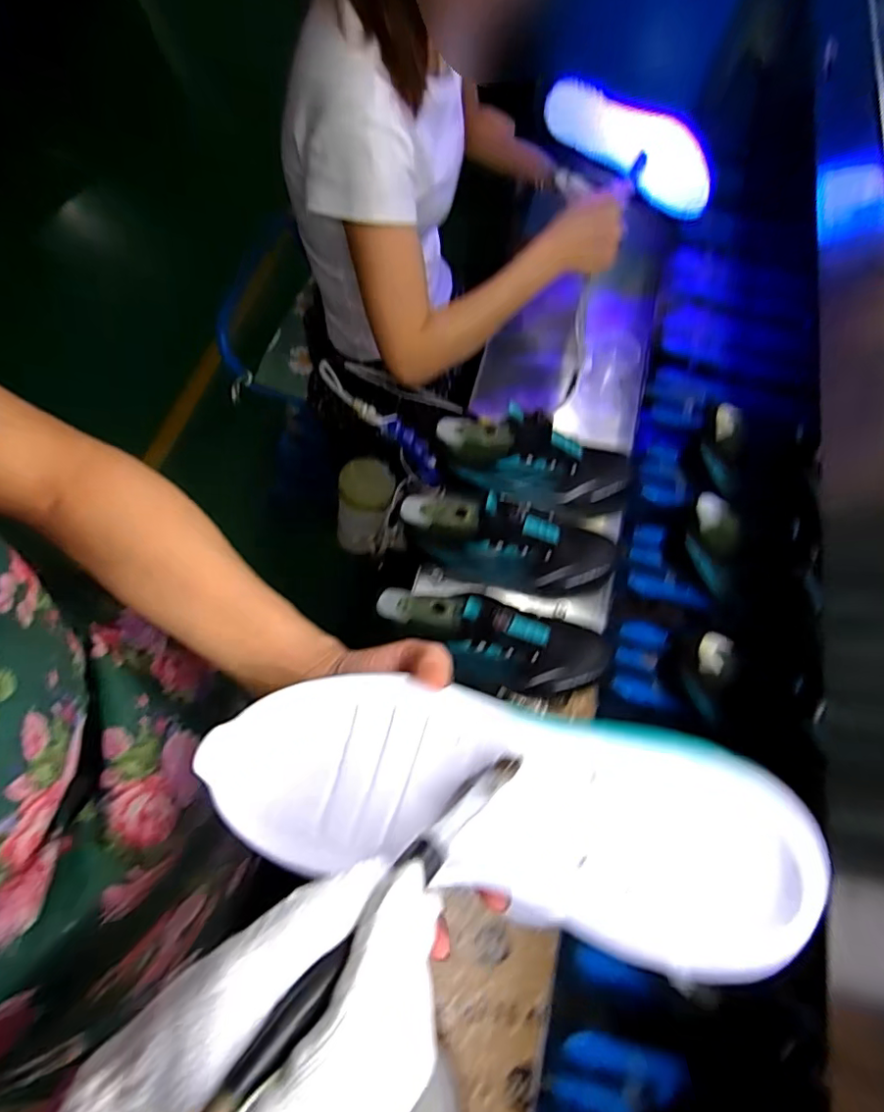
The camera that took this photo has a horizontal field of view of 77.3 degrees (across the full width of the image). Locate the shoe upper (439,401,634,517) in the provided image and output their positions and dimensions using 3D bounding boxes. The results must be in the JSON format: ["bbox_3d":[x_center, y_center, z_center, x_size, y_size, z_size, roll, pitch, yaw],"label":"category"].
[{"bbox_3d":[0.116,-0.119,0.670,0.246,0.112,0.085,14,66,-12],"label":"shoe upper"}]

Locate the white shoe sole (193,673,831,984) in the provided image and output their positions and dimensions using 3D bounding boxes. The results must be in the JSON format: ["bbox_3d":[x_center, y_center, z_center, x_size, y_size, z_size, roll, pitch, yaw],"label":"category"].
[{"bbox_3d":[0.018,0.114,0.261,0.269,0.034,0.092,4,66,18],"label":"white shoe sole"}]

